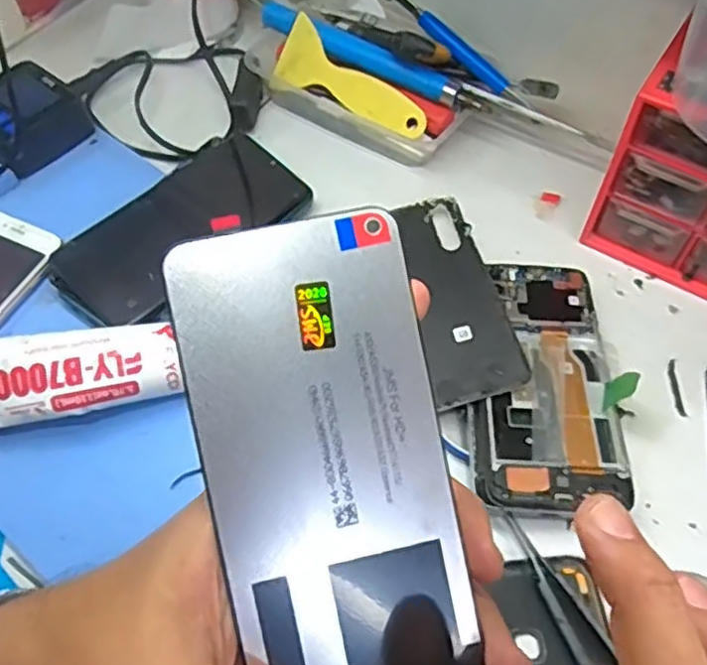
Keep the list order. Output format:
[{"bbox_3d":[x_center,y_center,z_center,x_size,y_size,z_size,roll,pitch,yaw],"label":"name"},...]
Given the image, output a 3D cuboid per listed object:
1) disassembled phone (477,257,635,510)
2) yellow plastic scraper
[{"bbox_3d":[0.104,0.023,0.388,0.075,0.006,0.160,4,52,0],"label":"disassembled phone"},{"bbox_3d":[-0.002,-0.175,0.500,0.121,0.009,0.049,34,107,15],"label":"yellow plastic scraper"}]

